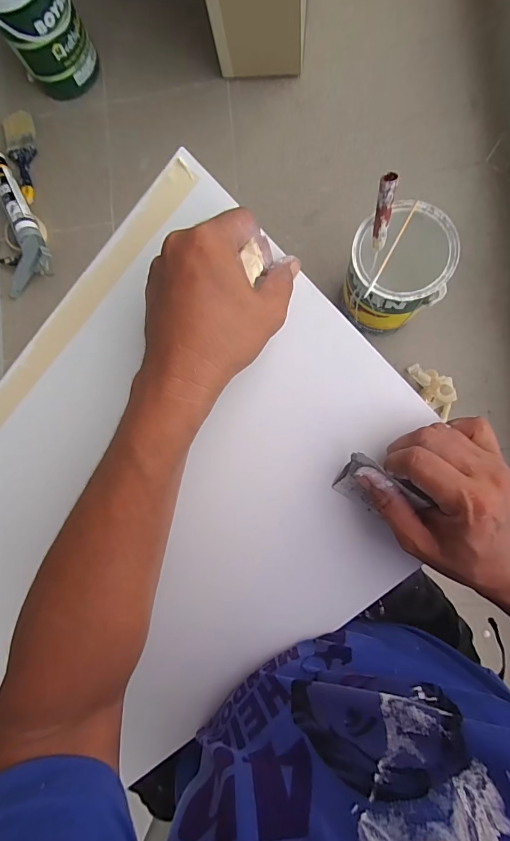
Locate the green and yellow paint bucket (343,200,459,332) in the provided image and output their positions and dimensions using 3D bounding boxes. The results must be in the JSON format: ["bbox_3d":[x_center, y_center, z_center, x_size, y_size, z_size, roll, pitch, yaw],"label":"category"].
[{"bbox_3d":[0.252,-0.264,0.713,0.160,0.206,0.162,-1,86,7],"label":"green and yellow paint bucket"}]

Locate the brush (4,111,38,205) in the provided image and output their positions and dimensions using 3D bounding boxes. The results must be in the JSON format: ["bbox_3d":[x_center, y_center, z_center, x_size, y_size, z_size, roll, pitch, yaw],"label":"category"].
[{"bbox_3d":[-0.562,-0.632,0.921,0.069,0.016,0.221,-6,86,5],"label":"brush"}]

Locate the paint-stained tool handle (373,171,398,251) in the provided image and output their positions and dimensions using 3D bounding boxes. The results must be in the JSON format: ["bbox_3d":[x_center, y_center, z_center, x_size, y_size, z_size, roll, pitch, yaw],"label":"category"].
[{"bbox_3d":[0.203,-0.323,0.606,0.025,0.127,0.022,-6,61,5],"label":"paint-stained tool handle"}]

